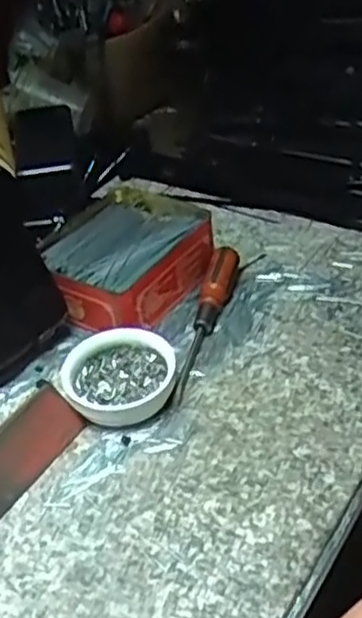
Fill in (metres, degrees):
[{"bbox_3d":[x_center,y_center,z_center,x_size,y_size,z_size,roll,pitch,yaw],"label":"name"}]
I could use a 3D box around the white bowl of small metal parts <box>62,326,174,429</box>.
[{"bbox_3d":[-0.040,0.044,0.469,0.072,0.027,0.058,-14,39,-7],"label":"white bowl of small metal parts"}]

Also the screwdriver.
[{"bbox_3d":[0.017,0.005,0.509,0.019,0.025,0.144,6,41,17],"label":"screwdriver"}]

